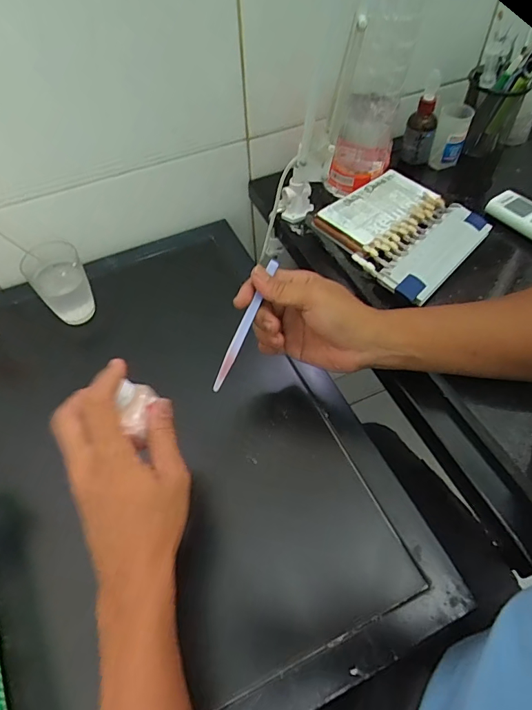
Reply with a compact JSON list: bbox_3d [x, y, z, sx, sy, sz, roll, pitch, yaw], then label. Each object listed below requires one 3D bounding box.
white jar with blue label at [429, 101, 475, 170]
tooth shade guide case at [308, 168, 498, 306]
[{"bbox_3d":[0.274,-0.326,0.664,0.045,0.079,0.044,15,57,12],"label":"white jar with blue label"},{"bbox_3d":[0.165,-0.158,0.559,0.176,0.023,0.172,-40,63,-23],"label":"tooth shade guide case"}]

